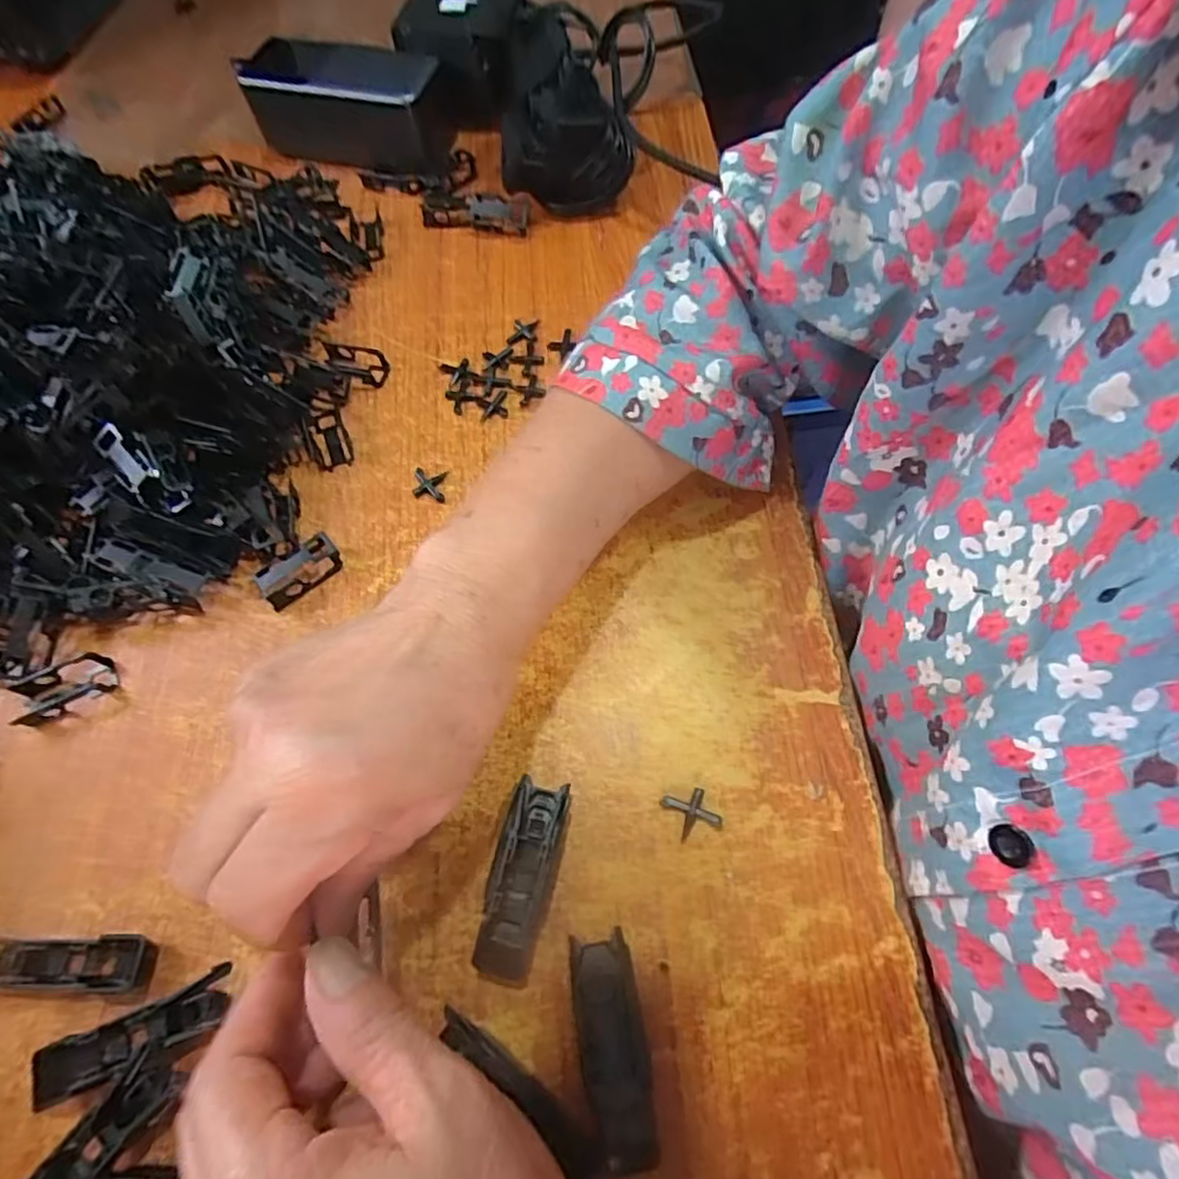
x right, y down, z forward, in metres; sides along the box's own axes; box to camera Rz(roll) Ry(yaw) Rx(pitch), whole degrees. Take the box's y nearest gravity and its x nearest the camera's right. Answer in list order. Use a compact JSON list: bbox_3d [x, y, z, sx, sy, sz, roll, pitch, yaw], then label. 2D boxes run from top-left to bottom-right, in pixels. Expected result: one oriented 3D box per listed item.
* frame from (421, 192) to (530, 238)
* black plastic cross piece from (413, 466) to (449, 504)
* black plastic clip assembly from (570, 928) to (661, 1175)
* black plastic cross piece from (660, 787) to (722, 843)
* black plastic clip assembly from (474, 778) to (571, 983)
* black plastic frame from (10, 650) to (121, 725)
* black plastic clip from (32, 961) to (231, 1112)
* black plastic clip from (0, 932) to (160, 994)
[{"bbox_3d":[-0.072,-0.241,0.415,0.071,0.016,0.021,14,65,10],"label":"frame"},{"bbox_3d":[-0.083,-0.055,0.337,0.017,0.006,0.022,0,64,3],"label":"black plastic cross piece"},{"bbox_3d":[0.008,0.154,0.221,0.022,0.015,0.066,-11,63,-2],"label":"black plastic clip assembly"},{"bbox_3d":[0.040,0.087,0.257,0.018,0.004,0.018,-22,64,-7],"label":"black plastic cross piece"},{"bbox_3d":[-0.025,0.108,0.246,0.023,0.015,0.069,12,65,9],"label":"black plastic clip assembly"},{"bbox_3d":[-0.240,0.044,0.298,0.041,0.008,0.024,-24,65,-8],"label":"black plastic frame"},{"bbox_3d":[-0.161,0.158,0.232,0.060,0.015,0.019,-24,65,-8],"label":"black plastic clip"},{"bbox_3d":[-0.199,0.140,0.246,0.066,0.013,0.019,-1,63,3],"label":"black plastic clip"}]

